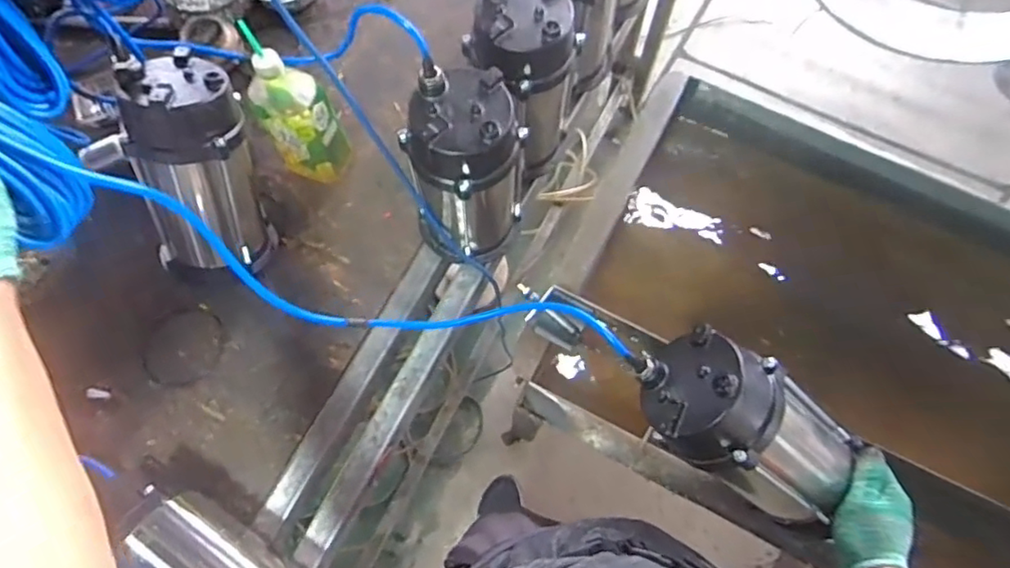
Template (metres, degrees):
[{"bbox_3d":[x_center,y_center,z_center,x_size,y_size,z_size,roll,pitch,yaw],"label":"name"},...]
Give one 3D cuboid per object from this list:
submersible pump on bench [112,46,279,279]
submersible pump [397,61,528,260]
[{"bbox_3d":[-0.369,-0.139,0.733,0.128,0.267,0.115,1,45,0],"label":"submersible pump on bench"},{"bbox_3d":[-0.048,-0.133,0.746,0.132,0.262,0.120,12,71,4],"label":"submersible pump"}]

